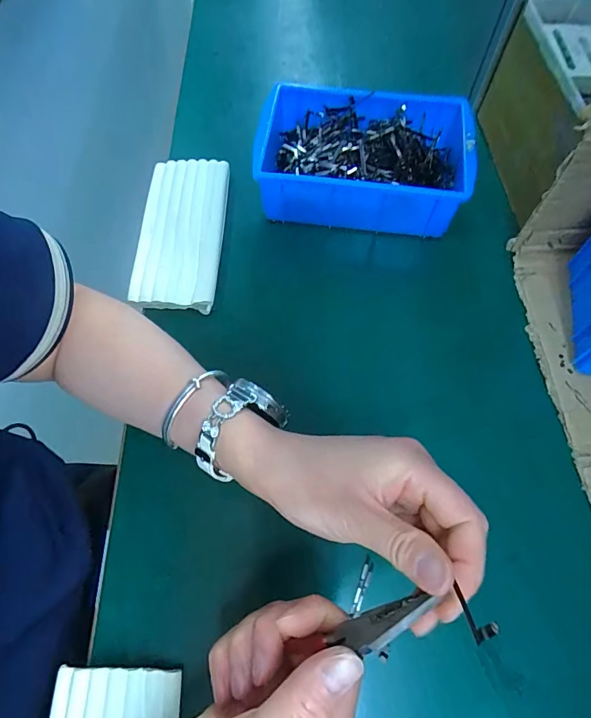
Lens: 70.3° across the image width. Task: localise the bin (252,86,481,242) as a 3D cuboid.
[{"bbox_3d":[0.067,-0.201,0.420,0.199,0.071,0.139,7,66,3],"label":"bin"}]

